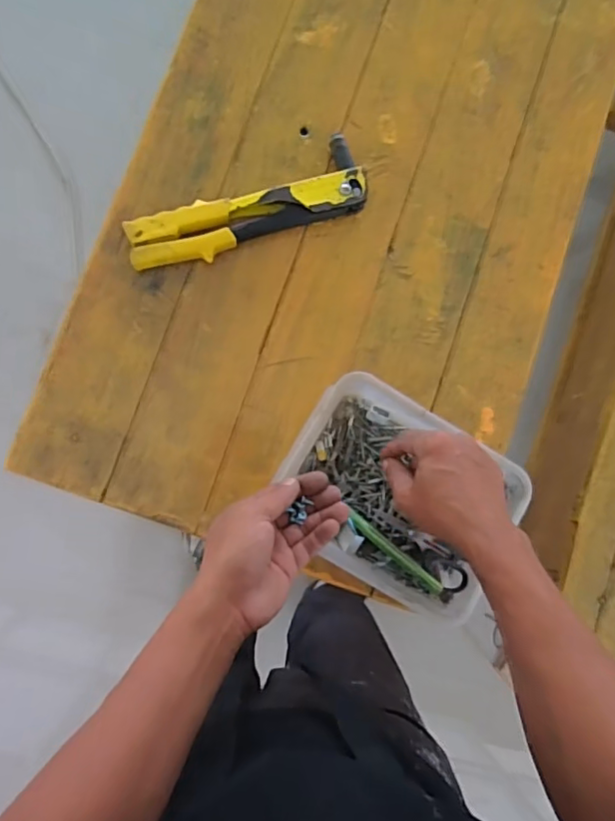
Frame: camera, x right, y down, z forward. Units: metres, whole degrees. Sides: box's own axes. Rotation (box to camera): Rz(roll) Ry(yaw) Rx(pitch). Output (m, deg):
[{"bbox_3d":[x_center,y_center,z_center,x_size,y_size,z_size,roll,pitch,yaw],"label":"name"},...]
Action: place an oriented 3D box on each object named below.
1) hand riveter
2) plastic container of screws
[{"bbox_3d":[-0.061,-0.205,0.564,0.243,0.028,0.072,-21,89,-9],"label":"hand riveter"},{"bbox_3d":[0.086,0.085,0.547,0.221,0.052,0.170,31,83,-5],"label":"plastic container of screws"}]

